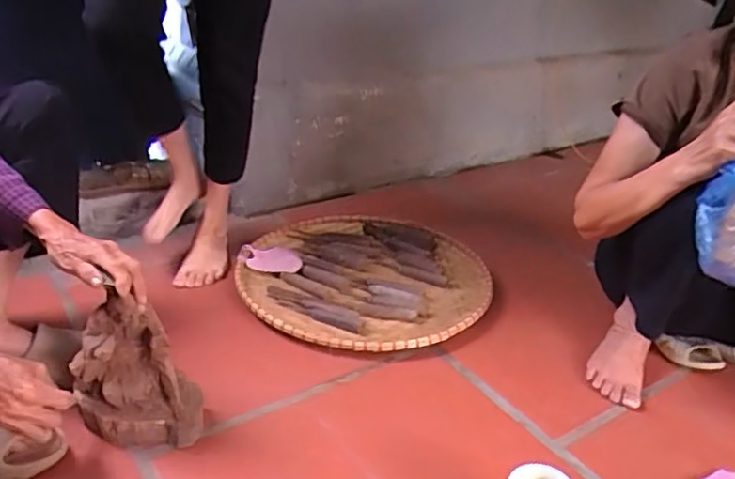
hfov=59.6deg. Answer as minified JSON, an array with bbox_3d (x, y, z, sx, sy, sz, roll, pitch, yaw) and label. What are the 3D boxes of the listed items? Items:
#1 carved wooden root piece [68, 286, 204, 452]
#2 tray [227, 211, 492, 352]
[{"bbox_3d":[-0.312,0.186,0.865,0.164,0.217,0.084,-4,28,-16],"label":"carved wooden root piece"},{"bbox_3d":[0.001,0.062,1.297,0.468,0.053,0.495,3,27,-2],"label":"tray"}]

